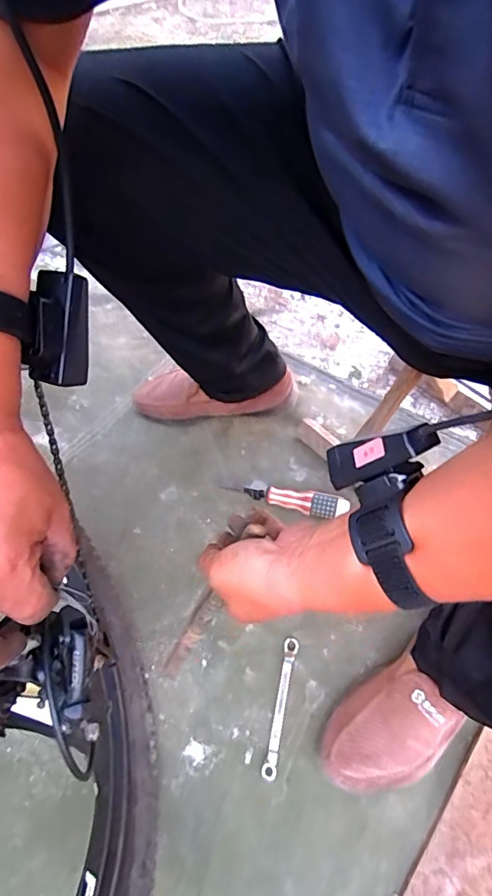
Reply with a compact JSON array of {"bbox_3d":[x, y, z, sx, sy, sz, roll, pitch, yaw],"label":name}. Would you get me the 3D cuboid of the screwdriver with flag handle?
[{"bbox_3d":[0.049,0.068,0.662,0.172,0.027,0.030,12,57,12],"label":"screwdriver with flag handle"}]

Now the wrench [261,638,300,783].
[{"bbox_3d":[0.039,0.287,0.547,0.016,0.010,0.143,10,57,11],"label":"wrench"}]

